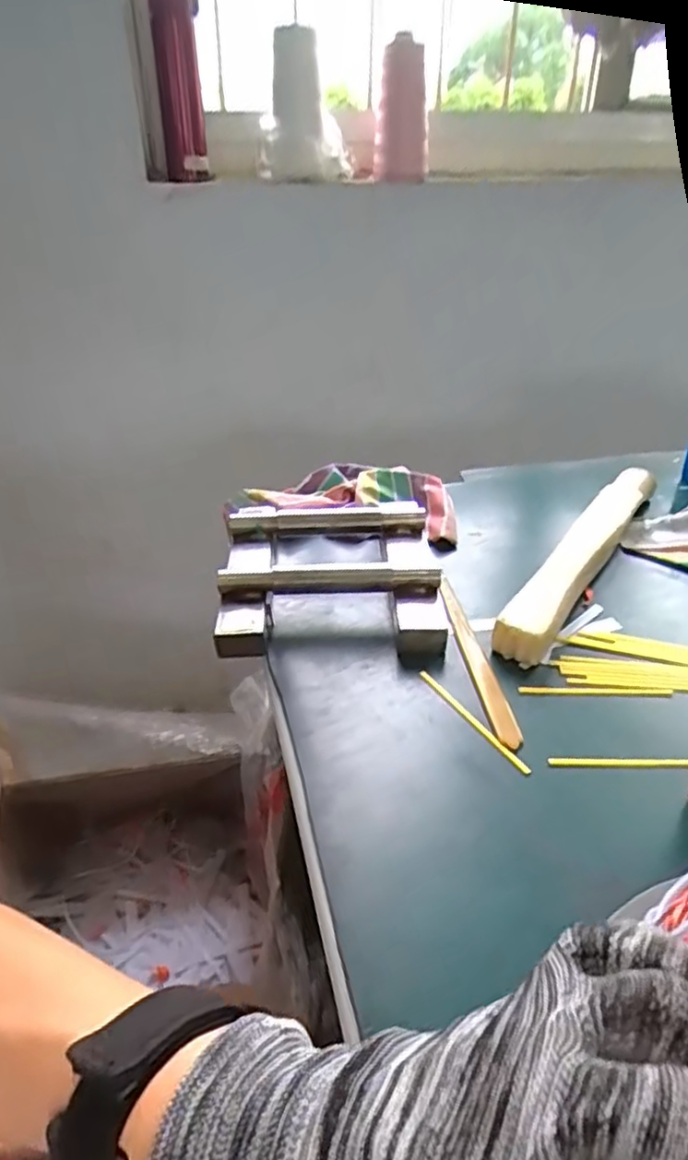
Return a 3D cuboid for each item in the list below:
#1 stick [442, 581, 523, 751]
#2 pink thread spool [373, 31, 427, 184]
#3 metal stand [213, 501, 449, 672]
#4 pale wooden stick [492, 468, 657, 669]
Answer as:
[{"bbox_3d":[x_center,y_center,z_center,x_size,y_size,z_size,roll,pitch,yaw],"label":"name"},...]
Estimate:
[{"bbox_3d":[0.101,0.056,0.518,0.021,0.008,0.183,-3,35,-5],"label":"stick"},{"bbox_3d":[0.086,-0.674,0.985,0.081,0.166,0.094,2,35,2],"label":"pink thread spool"},{"bbox_3d":[-0.011,-0.003,0.575,0.186,0.047,0.176,1,35,1],"label":"metal stand"},{"bbox_3d":[0.222,-0.030,0.615,0.038,0.031,0.332,22,40,27],"label":"pale wooden stick"}]

